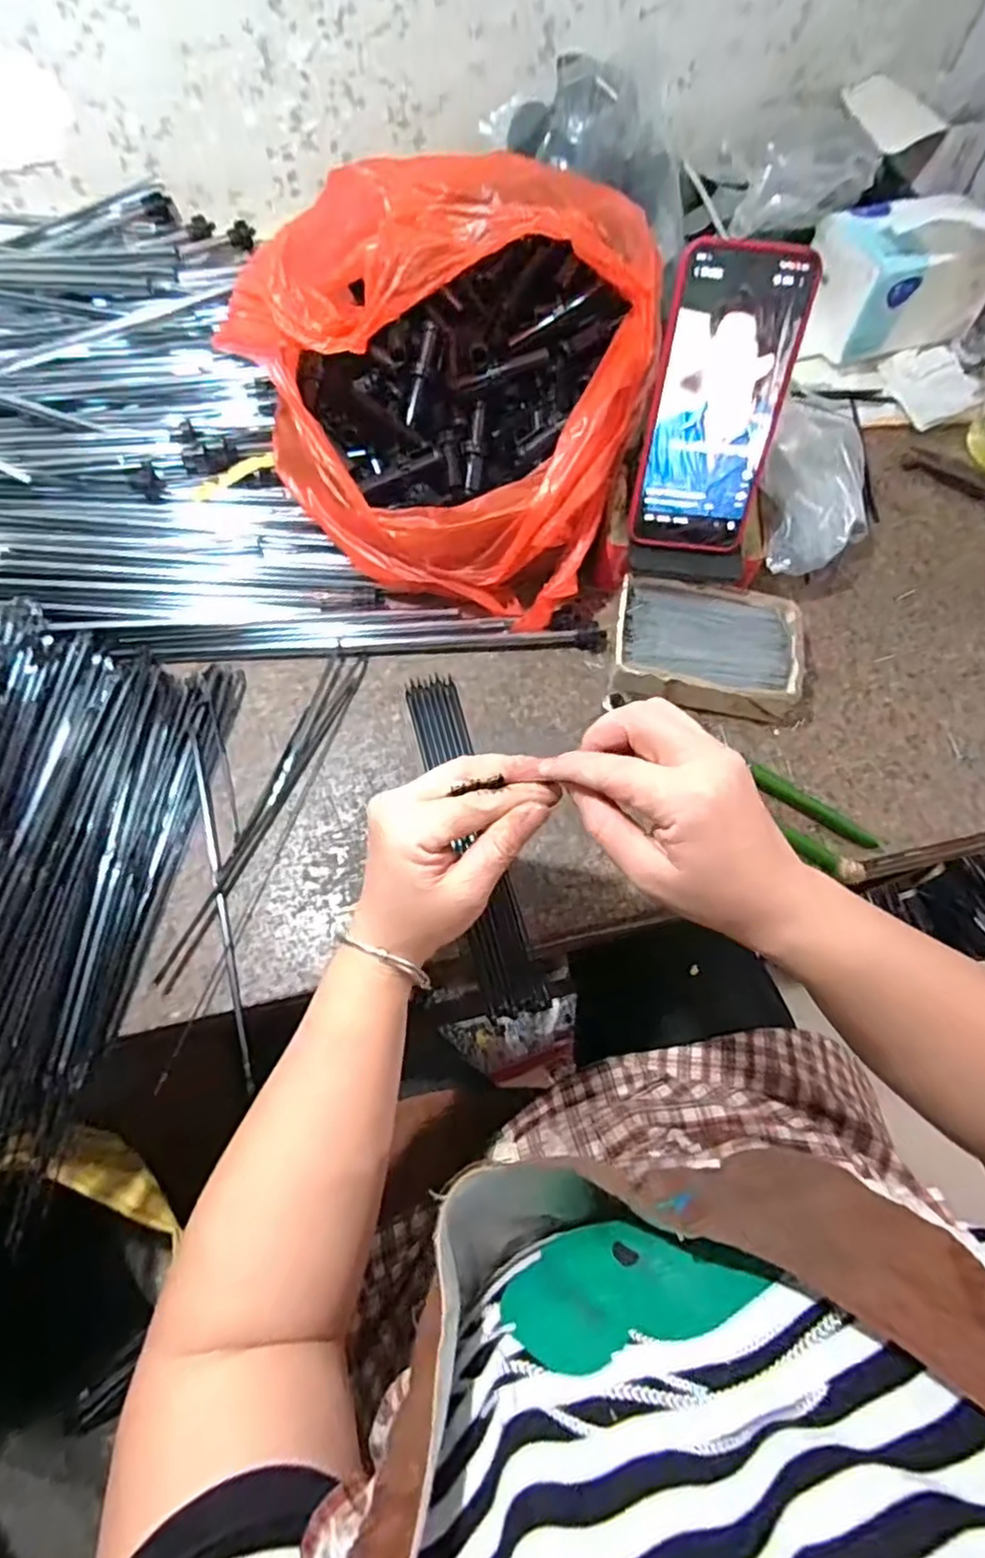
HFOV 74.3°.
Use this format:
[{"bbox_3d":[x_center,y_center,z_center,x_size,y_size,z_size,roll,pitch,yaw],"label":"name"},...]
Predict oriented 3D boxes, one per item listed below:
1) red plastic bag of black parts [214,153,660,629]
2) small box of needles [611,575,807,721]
[{"bbox_3d":[-0.019,-0.275,0.449,0.238,0.169,0.249,21,67,9],"label":"red plastic bag of black parts"},{"bbox_3d":[0.154,-0.089,0.465,0.134,0.042,0.093,3,66,1],"label":"small box of needles"}]

